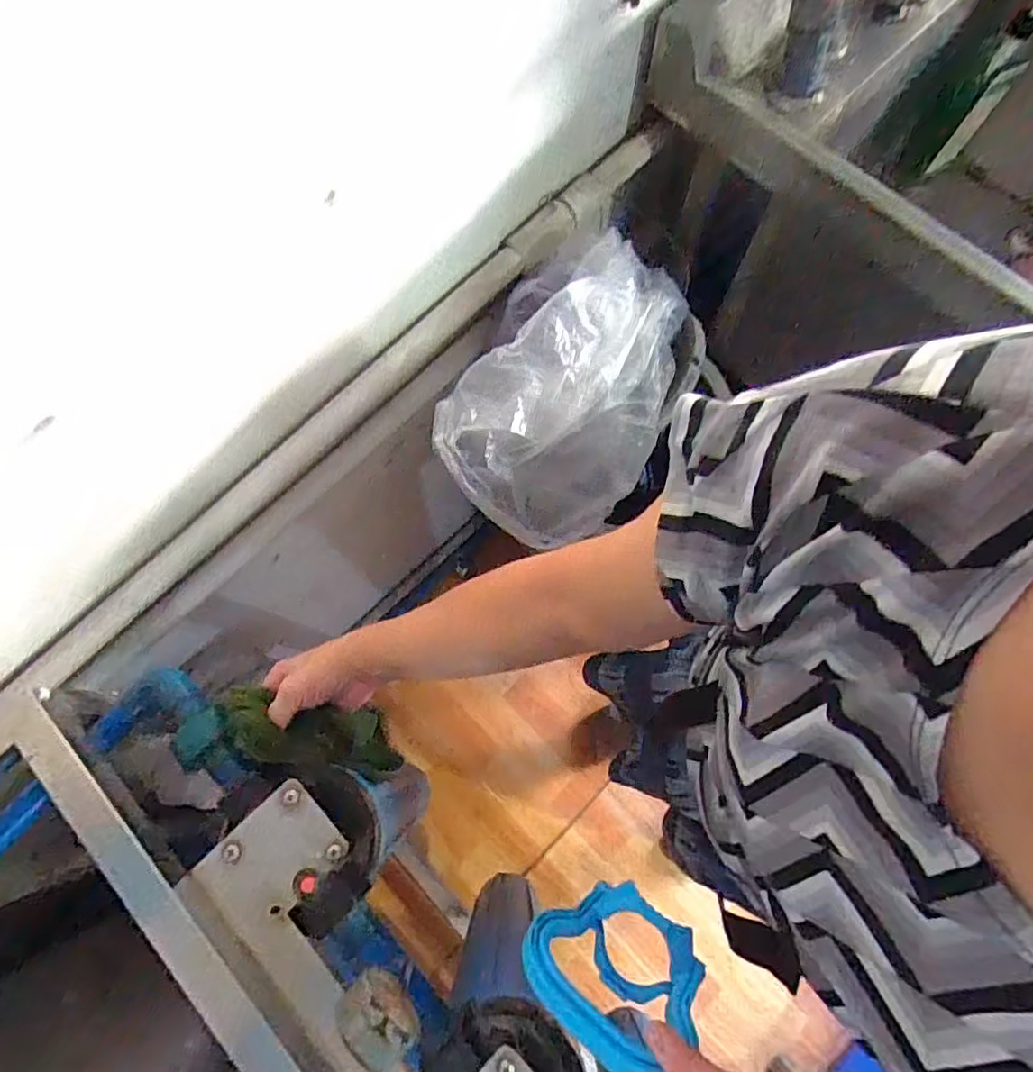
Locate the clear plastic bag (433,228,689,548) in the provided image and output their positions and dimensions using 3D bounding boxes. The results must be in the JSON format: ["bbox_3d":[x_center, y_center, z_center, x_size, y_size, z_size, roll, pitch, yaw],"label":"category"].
[{"bbox_3d":[0.060,-0.153,0.646,0.196,0.166,0.316,23,76,7],"label":"clear plastic bag"}]

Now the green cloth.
[{"bbox_3d":[-0.178,0.185,0.568,0.061,0.213,0.057,11,72,36],"label":"green cloth"}]

